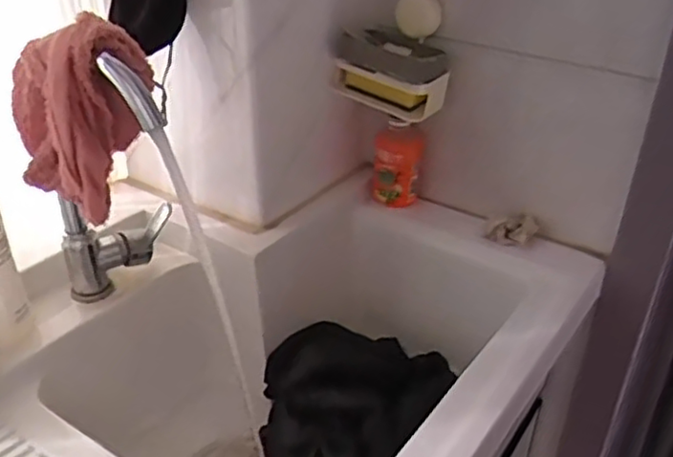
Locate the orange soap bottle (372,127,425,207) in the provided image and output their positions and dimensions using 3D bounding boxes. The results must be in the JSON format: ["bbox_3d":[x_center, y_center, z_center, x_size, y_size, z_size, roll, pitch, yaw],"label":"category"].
[{"bbox_3d":[0.080,-0.083,0.879,0.063,0.111,0.032,3,32,5],"label":"orange soap bottle"}]

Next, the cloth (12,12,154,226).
[{"bbox_3d":[-0.238,-0.113,0.640,0.099,0.162,0.111,20,37,28],"label":"cloth"}]

